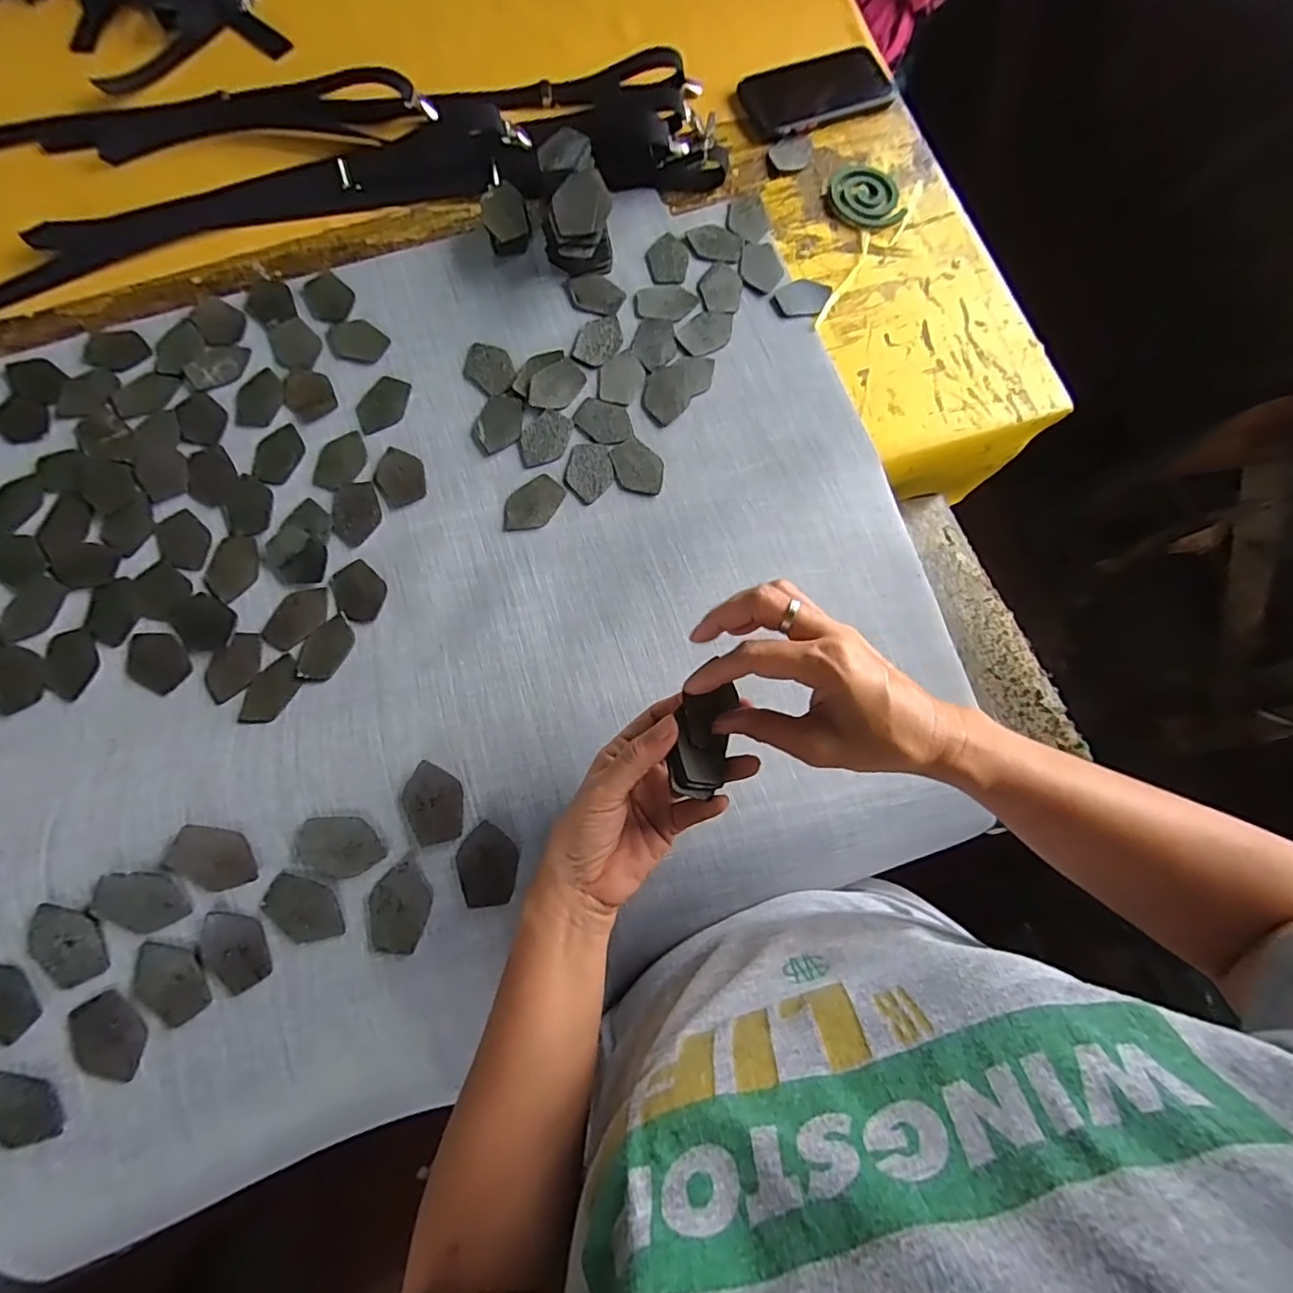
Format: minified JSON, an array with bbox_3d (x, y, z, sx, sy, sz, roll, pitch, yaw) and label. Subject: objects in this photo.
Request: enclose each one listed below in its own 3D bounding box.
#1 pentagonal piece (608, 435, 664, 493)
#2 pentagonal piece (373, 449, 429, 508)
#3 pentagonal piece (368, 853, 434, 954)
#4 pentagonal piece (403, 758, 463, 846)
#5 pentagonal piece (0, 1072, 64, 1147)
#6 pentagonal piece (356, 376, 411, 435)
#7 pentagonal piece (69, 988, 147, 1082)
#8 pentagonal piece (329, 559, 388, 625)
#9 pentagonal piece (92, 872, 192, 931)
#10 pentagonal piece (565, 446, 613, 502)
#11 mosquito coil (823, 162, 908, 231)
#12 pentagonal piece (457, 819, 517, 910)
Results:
[{"bbox_3d":[-0.007,-0.150,0.473,0.039,0.004,0.052,-16,76,-4],"label":"pentagonal piece"},{"bbox_3d":[-0.206,-0.142,0.472,0.039,0.004,0.054,-25,77,-6],"label":"pentagonal piece"},{"bbox_3d":[-0.160,0.168,0.369,0.040,0.004,0.057,-12,81,-2],"label":"pentagonal piece"},{"bbox_3d":[-0.140,0.103,0.376,0.036,0.004,0.051,-14,87,-8],"label":"pentagonal piece"},{"bbox_3d":[-0.381,0.281,0.345,0.054,0.004,0.040,36,83,2],"label":"pentagonal piece"},{"bbox_3d":[-0.227,-0.208,0.491,0.039,0.004,0.055,23,77,6],"label":"pentagonal piece"},{"bbox_3d":[-0.338,0.246,0.358,0.039,0.004,0.054,-23,84,-12],"label":"pentagonal piece"},{"bbox_3d":[-0.224,-0.043,0.444,0.052,0.006,0.038,42,79,10],"label":"pentagonal piece"},{"bbox_3d":[-0.319,0.160,0.361,0.053,0.004,0.036,23,93,-10],"label":"pentagonal piece"},{"bbox_3d":[-0.048,-0.146,0.477,0.037,0.004,0.051,8,76,2],"label":"pentagonal piece"},{"bbox_3d":[0.210,-0.440,0.554,0.069,0.005,0.081,-23,77,-6],"label":"mosquito coil"},{"bbox_3d":[-0.104,0.143,0.374,0.037,0.004,0.051,-13,84,-13],"label":"pentagonal piece"}]

